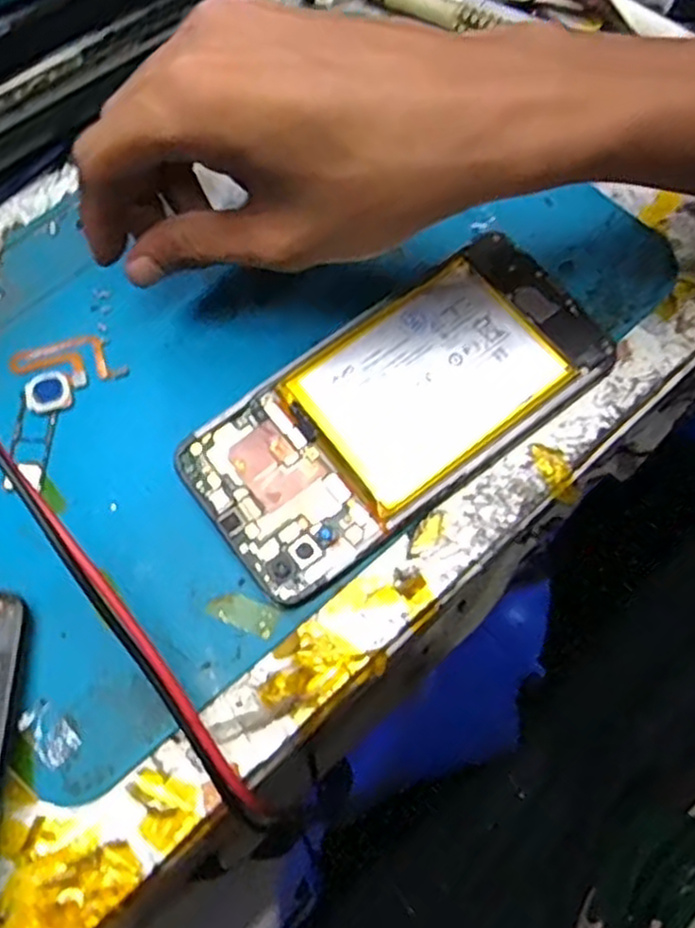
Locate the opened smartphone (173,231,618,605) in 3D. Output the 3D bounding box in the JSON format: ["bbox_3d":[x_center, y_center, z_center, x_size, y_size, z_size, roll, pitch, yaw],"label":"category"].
[{"bbox_3d":[0.019,-0.021,0.264,0.152,0.011,0.071,-36,73,-10],"label":"opened smartphone"}]

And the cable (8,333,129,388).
[{"bbox_3d":[-0.107,-0.039,0.278,0.042,0.004,0.022,-15,71,-3],"label":"cable"}]

